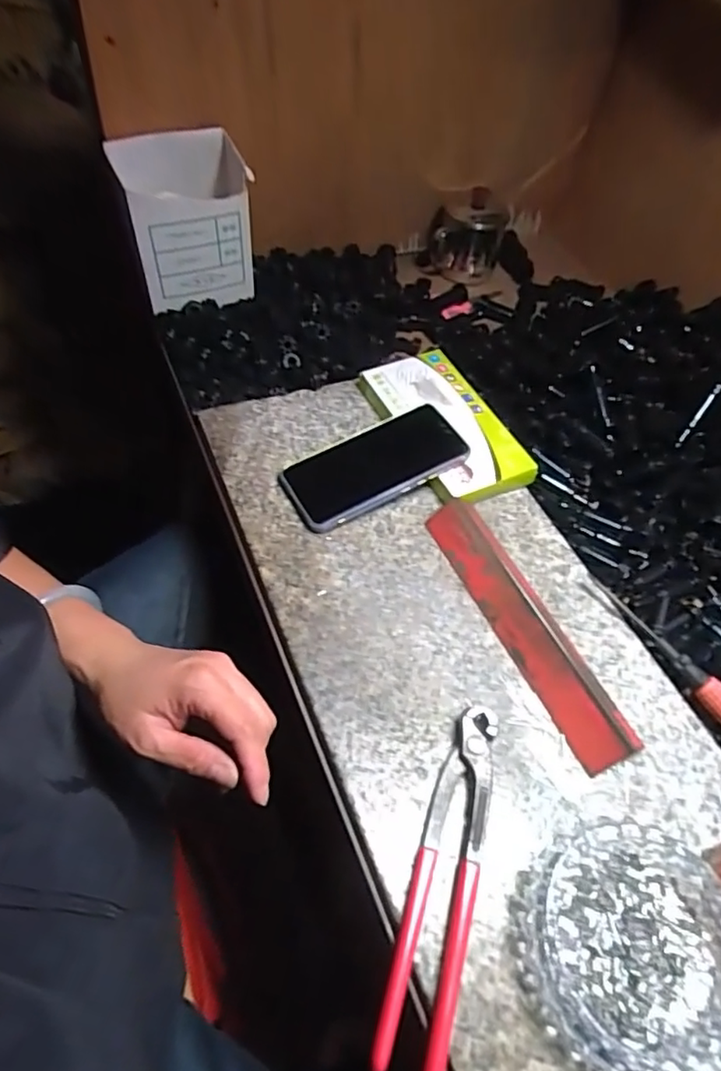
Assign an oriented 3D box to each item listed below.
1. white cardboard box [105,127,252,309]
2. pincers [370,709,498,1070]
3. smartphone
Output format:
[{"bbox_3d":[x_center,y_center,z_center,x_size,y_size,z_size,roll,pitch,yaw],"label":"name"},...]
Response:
[{"bbox_3d":[-0.172,-0.312,0.616,0.115,0.146,0.070,-21,60,-20],"label":"white cardboard box"},{"bbox_3d":[0.052,0.200,0.365,0.038,0.018,0.198,17,54,6],"label":"pincers"},{"bbox_3d":[0.011,-0.063,0.542,0.158,0.015,0.080,-27,53,-14],"label":"smartphone"}]

